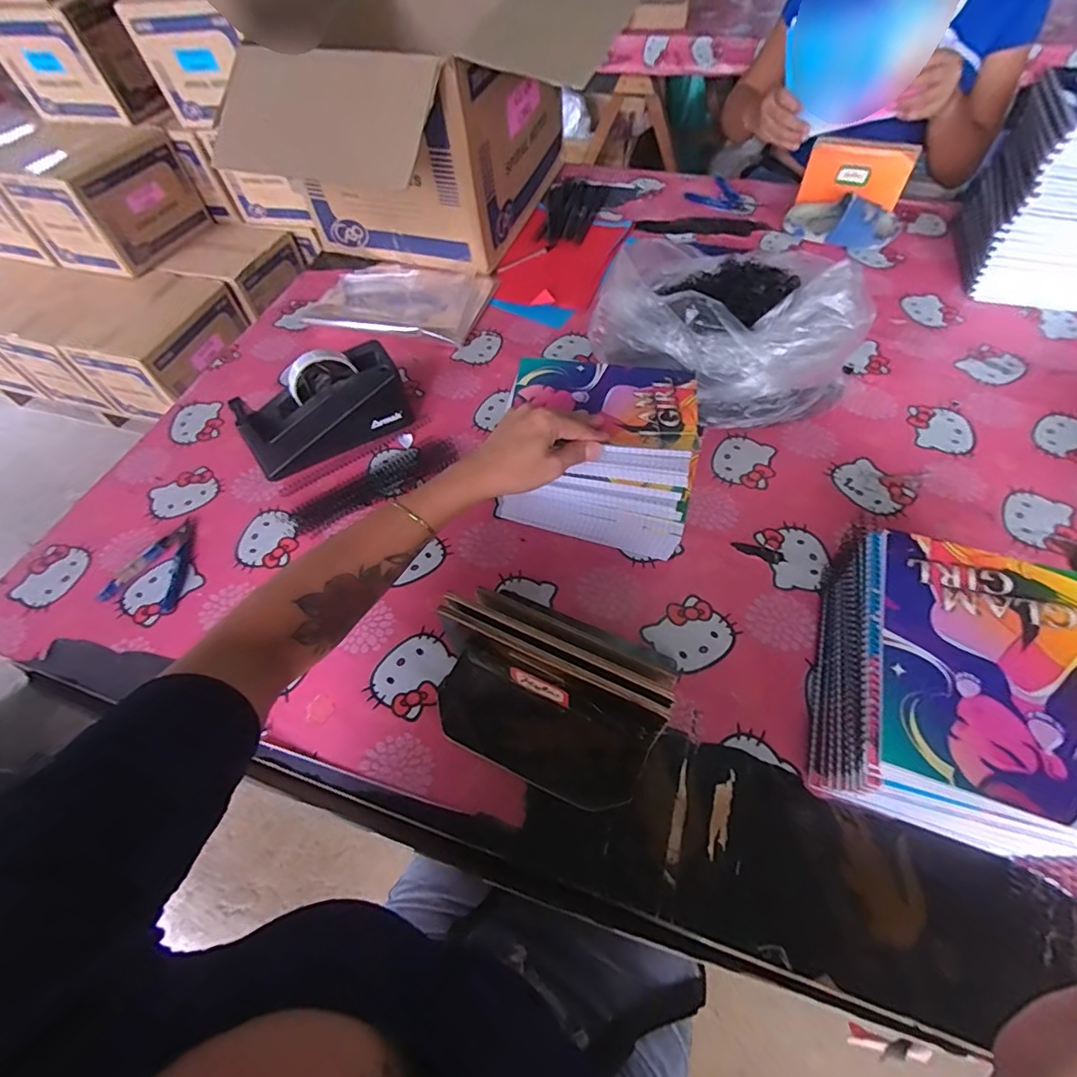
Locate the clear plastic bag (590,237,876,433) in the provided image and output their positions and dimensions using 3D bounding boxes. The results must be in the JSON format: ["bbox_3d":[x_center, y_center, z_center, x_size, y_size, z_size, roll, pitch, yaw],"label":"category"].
[{"bbox_3d":[0.244,-0.270,0.656,0.289,0.155,0.249,33,64,22],"label":"clear plastic bag"}]

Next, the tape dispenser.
[{"bbox_3d":[-0.265,-0.159,0.646,0.197,0.106,0.082,-34,62,-18],"label":"tape dispenser"}]

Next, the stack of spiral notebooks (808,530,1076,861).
[{"bbox_3d":[0.324,0.125,0.419,0.157,0.123,0.209,16,59,13],"label":"stack of spiral notebooks"}]

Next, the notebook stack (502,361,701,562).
[{"bbox_3d":[0.068,-0.099,0.585,0.199,0.120,0.170,11,58,10],"label":"notebook stack"}]

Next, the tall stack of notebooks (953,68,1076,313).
[{"bbox_3d":[0.738,-0.481,0.734,0.169,0.215,0.209,13,59,11],"label":"tall stack of notebooks"}]

